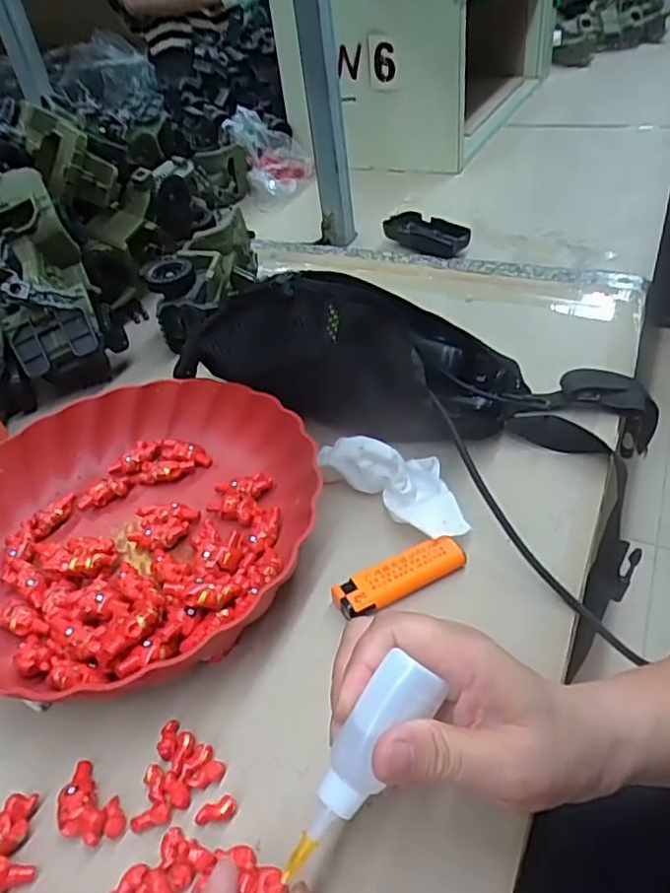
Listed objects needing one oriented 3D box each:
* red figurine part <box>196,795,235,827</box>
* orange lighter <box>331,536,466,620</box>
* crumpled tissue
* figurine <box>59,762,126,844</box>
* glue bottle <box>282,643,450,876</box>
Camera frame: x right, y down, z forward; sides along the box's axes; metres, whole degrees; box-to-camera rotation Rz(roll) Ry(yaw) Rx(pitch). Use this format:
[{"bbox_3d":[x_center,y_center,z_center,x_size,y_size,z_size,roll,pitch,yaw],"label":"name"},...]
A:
[{"bbox_3d":[-0.055,0.166,0.281,0.018,0.005,0.009,-10,41,-3],"label":"red figurine part"},{"bbox_3d":[0.038,0.078,0.361,0.080,0.015,0.024,-21,42,-14],"label":"orange lighter"},{"bbox_3d":[0.037,0.018,0.410,0.041,0.035,0.121,-35,47,-28],"label":"crumpled tissue"},{"bbox_3d":[-0.115,0.167,0.285,0.038,0.013,0.024,25,50,32],"label":"figurine"},{"bbox_3d":[0.009,0.120,0.230,0.022,0.017,0.088,30,87,31],"label":"glue bottle"}]

